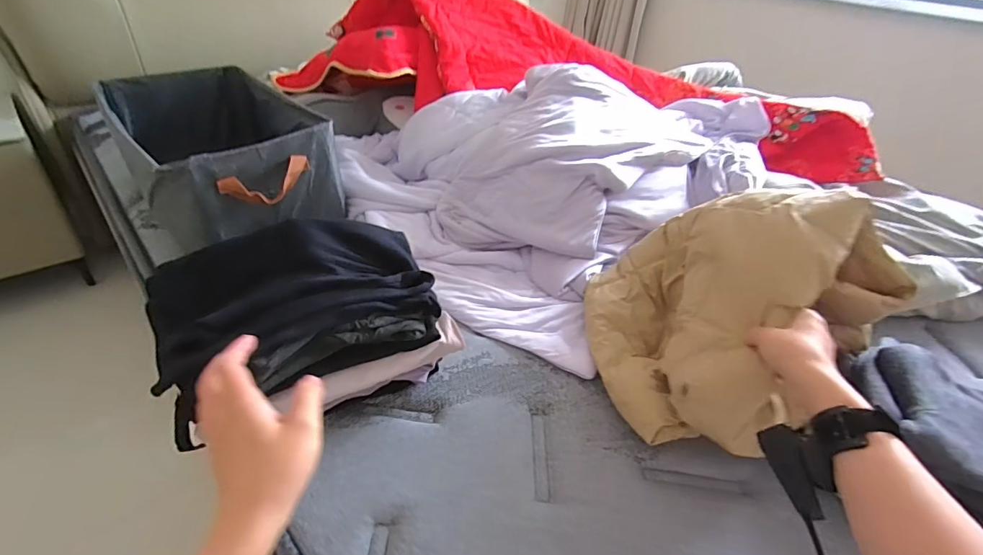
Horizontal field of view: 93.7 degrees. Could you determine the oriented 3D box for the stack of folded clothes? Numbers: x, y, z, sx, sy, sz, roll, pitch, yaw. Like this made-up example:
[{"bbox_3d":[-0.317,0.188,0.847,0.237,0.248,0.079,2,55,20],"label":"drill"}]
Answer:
[{"bbox_3d":[-0.212,0.054,0.548,0.297,0.159,0.198,-17,43,-29],"label":"stack of folded clothes"}]

